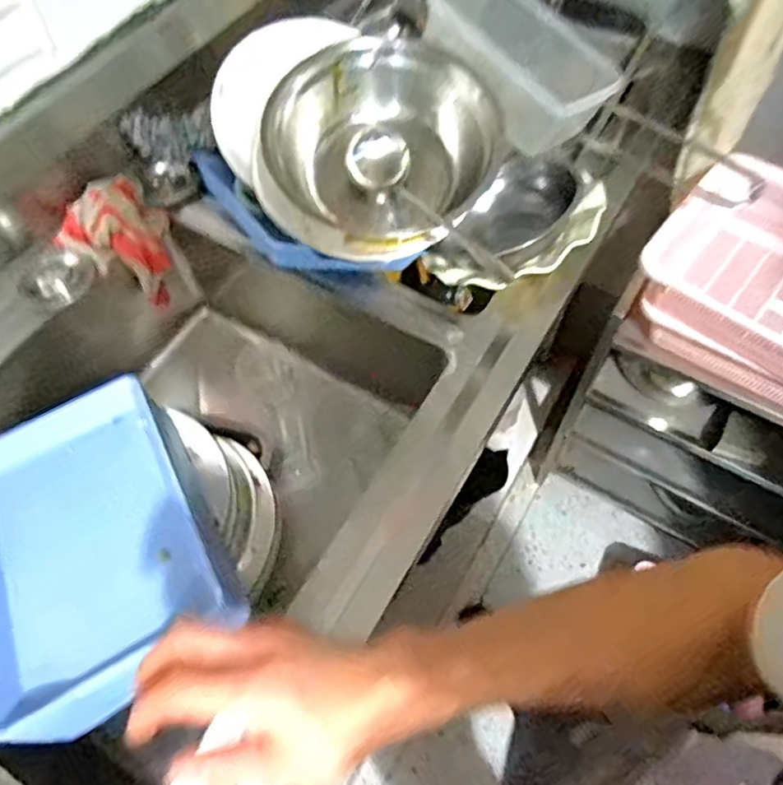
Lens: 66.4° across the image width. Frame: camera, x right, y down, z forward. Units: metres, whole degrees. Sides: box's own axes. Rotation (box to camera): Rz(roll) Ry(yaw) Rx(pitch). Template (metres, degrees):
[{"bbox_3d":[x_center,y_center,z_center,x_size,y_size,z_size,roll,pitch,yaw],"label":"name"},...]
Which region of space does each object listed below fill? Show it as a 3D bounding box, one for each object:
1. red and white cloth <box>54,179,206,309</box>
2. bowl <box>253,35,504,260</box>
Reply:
[{"bbox_3d":[-0.328,-0.172,0.747,0.121,0.158,0.080,-31,64,-14],"label":"red and white cloth"},{"bbox_3d":[-0.018,-0.264,0.661,0.247,0.117,0.247,1,85,-14],"label":"bowl"}]

